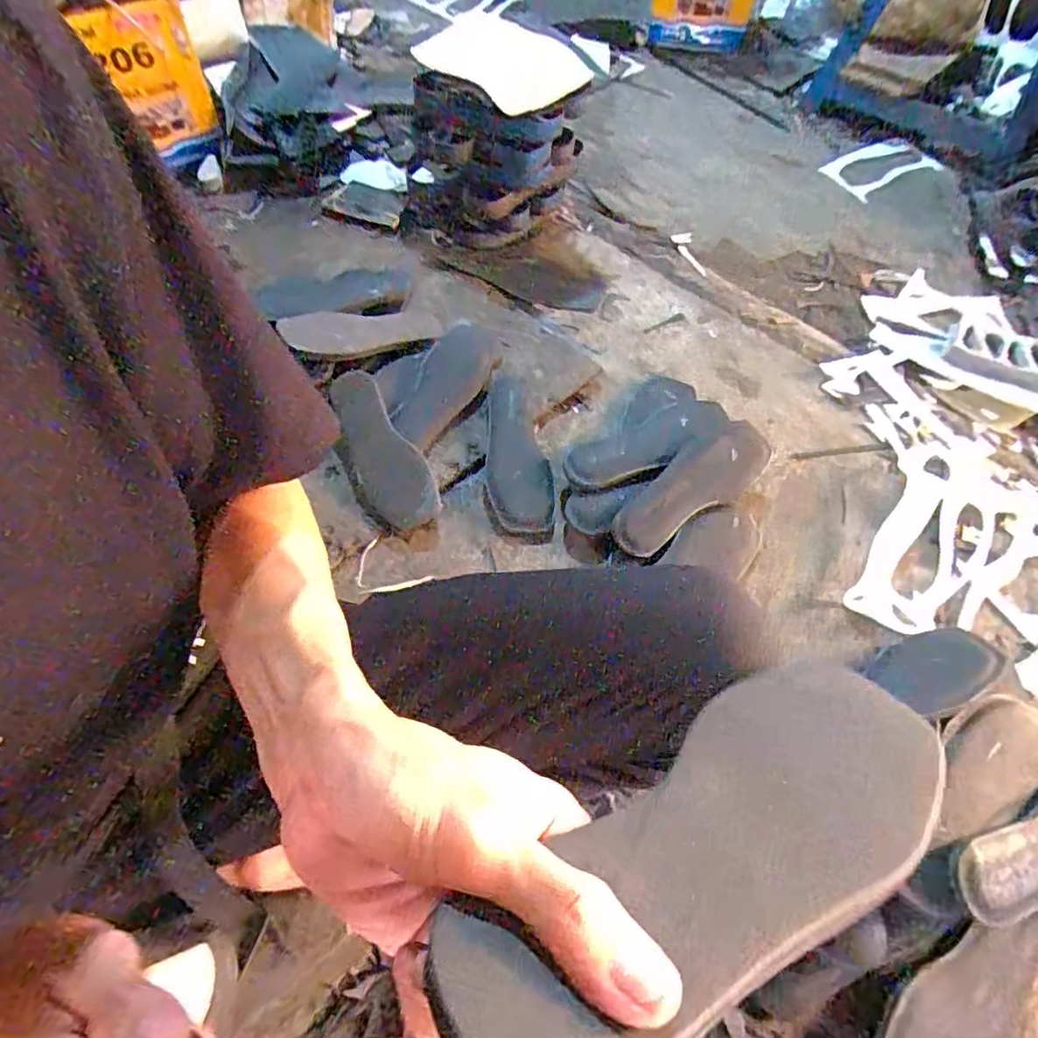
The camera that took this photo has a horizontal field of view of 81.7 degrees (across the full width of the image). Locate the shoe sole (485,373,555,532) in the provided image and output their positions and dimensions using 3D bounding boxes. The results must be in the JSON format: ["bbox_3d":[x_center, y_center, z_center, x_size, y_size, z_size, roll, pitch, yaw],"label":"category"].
[{"bbox_3d":[-0.005,-0.099,0.814,0.082,0.017,0.248,-5,59,-3],"label":"shoe sole"}]

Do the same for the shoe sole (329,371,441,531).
[{"bbox_3d":[-0.182,-0.093,0.785,0.081,0.035,0.226,-27,80,-15],"label":"shoe sole"}]

